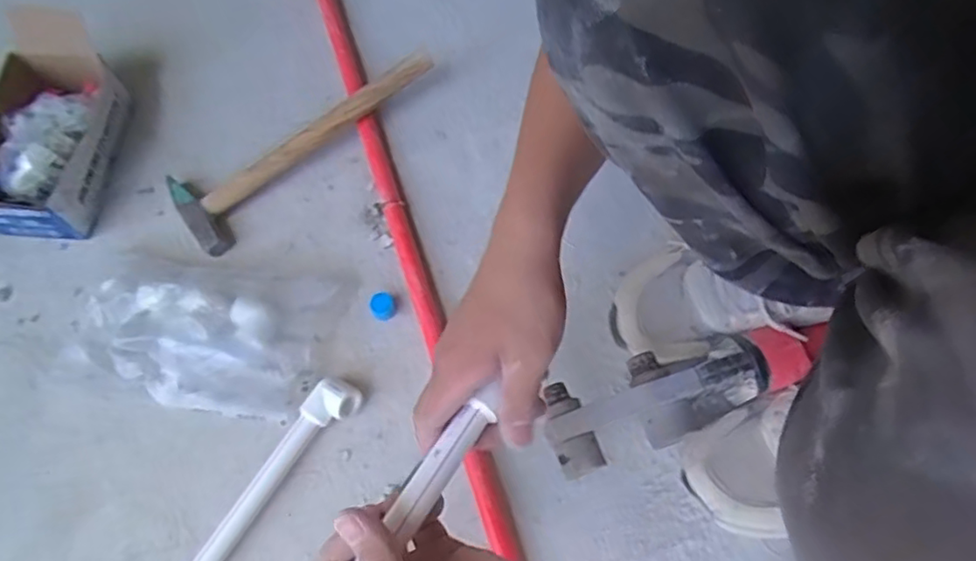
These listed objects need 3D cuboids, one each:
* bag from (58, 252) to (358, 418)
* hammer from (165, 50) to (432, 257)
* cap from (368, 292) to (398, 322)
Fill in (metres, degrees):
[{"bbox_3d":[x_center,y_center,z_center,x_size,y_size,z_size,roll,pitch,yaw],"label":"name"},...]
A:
[{"bbox_3d":[-0.269,0.048,0.584,0.257,0.046,0.143,5,68,3],"label":"bag"},{"bbox_3d":[-0.194,-0.155,0.661,0.305,0.042,0.097,-40,73,-14],"label":"hammer"},{"bbox_3d":[-0.102,0.025,0.607,0.024,0.016,0.024,-24,70,-9],"label":"cap"}]

